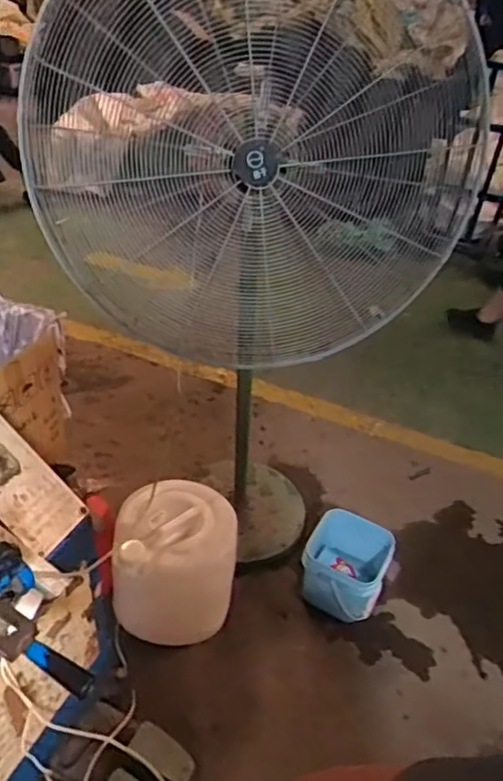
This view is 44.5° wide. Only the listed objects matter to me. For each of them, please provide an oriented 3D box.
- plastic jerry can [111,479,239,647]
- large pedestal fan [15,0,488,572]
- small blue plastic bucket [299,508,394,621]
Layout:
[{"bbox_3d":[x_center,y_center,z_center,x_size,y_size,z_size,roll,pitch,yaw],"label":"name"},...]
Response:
[{"bbox_3d":[-0.189,0.441,1.565,0.294,0.362,0.261,2,38,-4],"label":"plastic jerry can"},{"bbox_3d":[-0.010,-0.166,1.379,0.664,1.482,0.464,8,38,4],"label":"large pedestal fan"},{"bbox_3d":[0.256,0.494,1.732,0.229,0.184,0.233,22,41,21],"label":"small blue plastic bucket"}]

